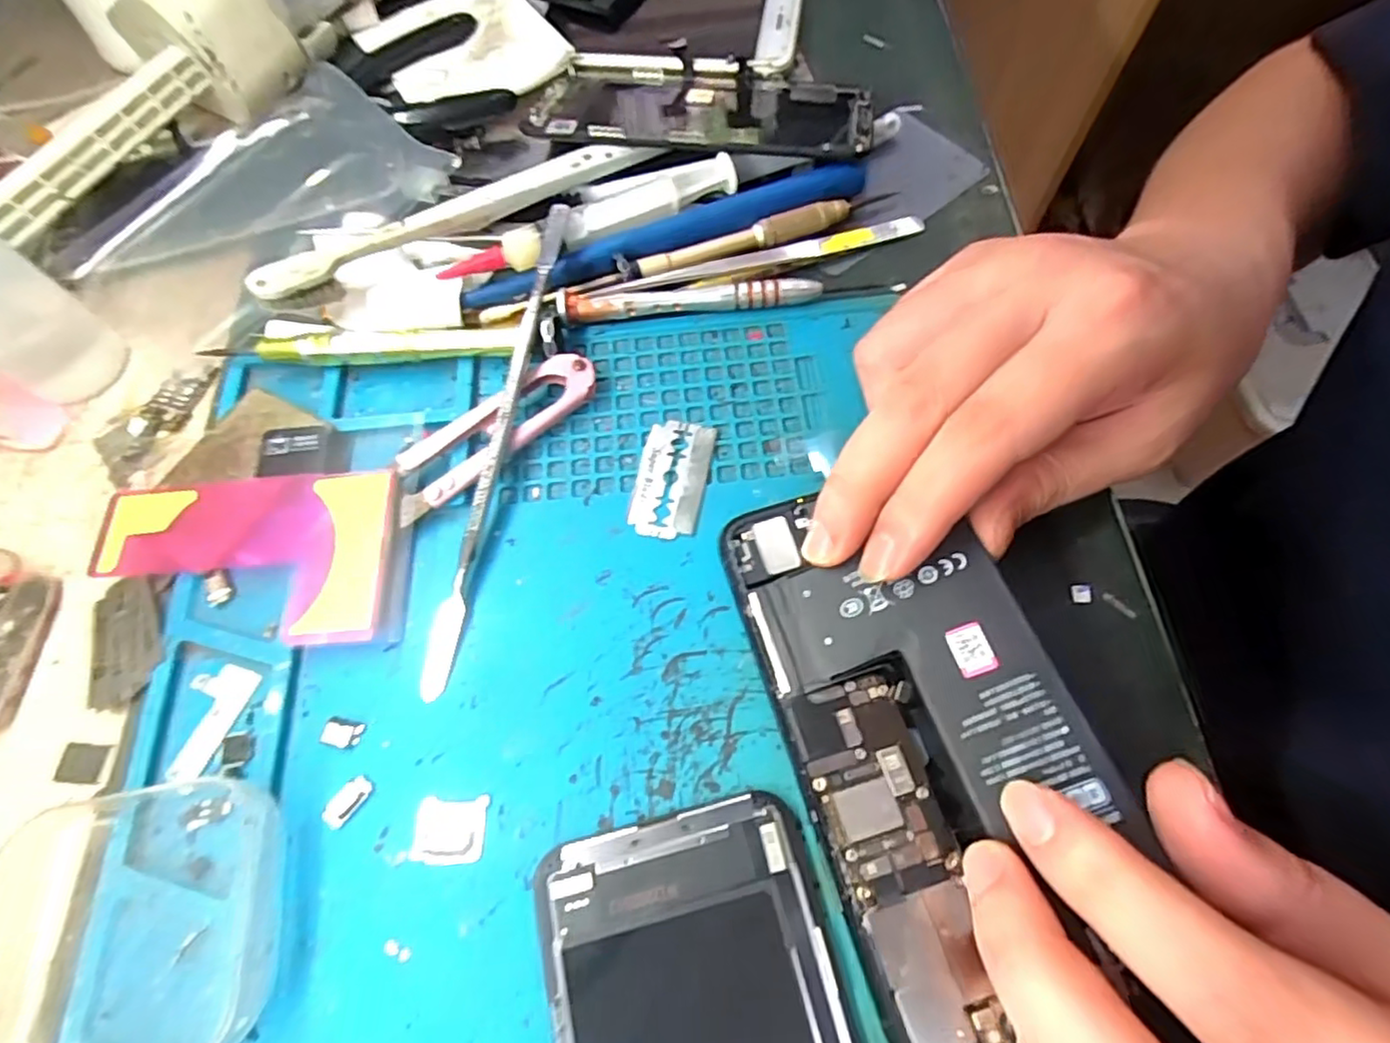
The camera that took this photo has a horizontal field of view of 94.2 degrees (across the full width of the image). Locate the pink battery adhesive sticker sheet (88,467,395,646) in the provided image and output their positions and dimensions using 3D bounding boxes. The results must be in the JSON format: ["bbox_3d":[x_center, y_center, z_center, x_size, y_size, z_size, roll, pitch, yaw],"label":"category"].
[{"bbox_3d":[-0.140,0.013,0.200,0.090,0.008,0.055,-4,66,1],"label":"pink battery adhesive sticker sheet"}]

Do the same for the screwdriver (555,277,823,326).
[{"bbox_3d":[-0.002,-0.080,0.232,0.092,0.012,0.006,-6,66,0],"label":"screwdriver"}]

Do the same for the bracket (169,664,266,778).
[{"bbox_3d":[-0.142,0.057,0.186,0.018,0.004,0.032,19,68,10],"label":"bracket"}]

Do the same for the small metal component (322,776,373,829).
[{"bbox_3d":[-0.094,0.075,0.174,0.007,0.004,0.014,32,71,15],"label":"small metal component"}]

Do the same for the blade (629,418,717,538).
[{"bbox_3d":[-0.007,-0.015,0.211,0.022,0.004,0.042,10,67,7],"label":"blade"}]

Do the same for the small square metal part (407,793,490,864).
[{"bbox_3d":[-0.065,0.081,0.170,0.018,0.004,0.016,-2,66,2],"label":"small square metal part"}]

